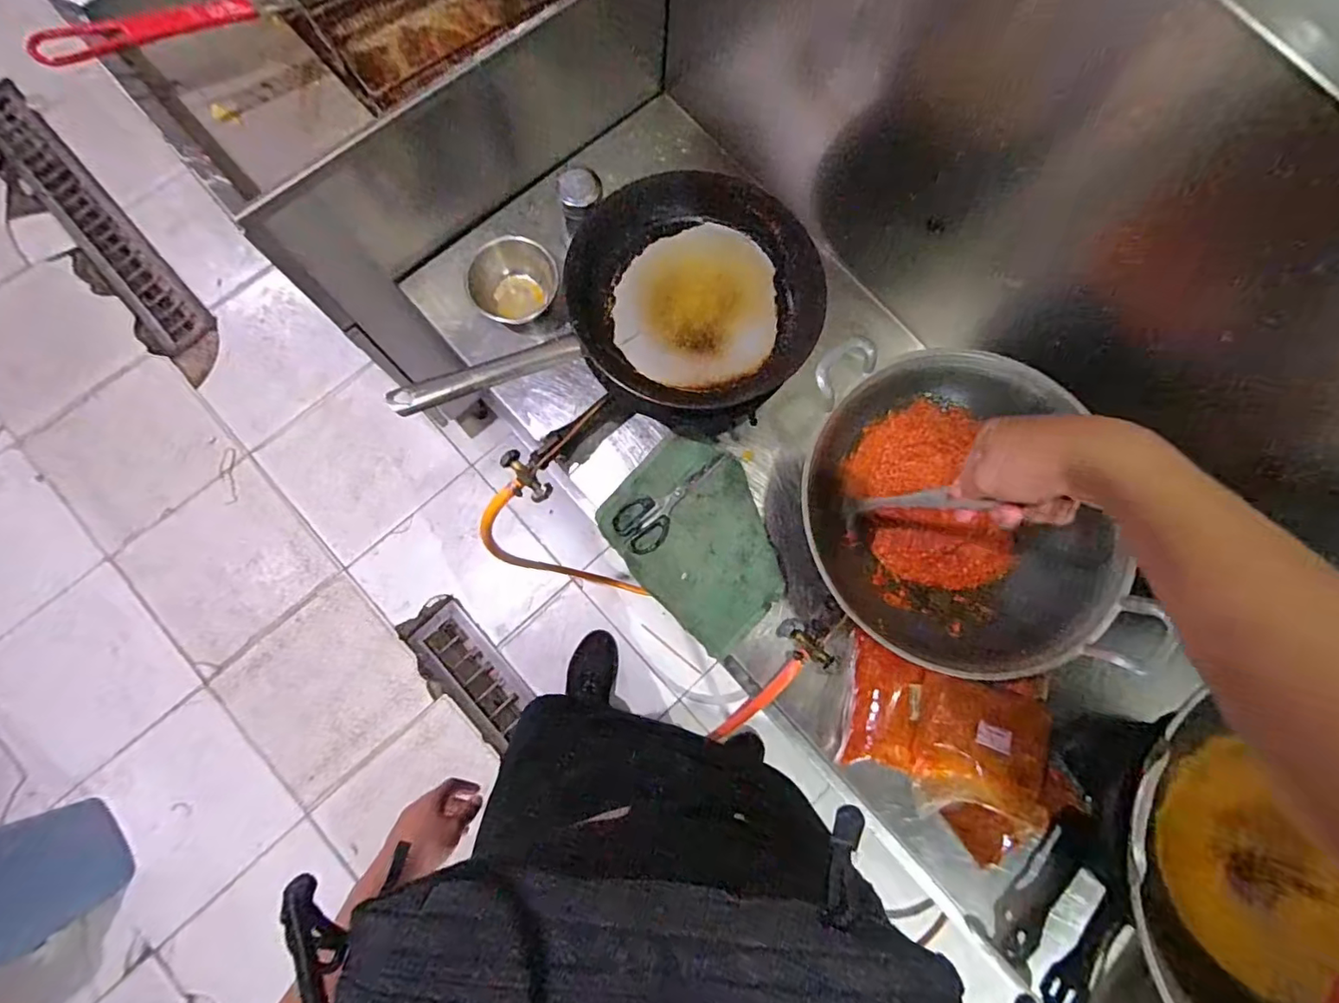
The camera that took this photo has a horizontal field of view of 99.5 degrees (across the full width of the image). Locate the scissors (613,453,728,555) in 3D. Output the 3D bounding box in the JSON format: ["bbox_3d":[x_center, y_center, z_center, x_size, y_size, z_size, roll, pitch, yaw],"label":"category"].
[{"bbox_3d":[0.013,0.005,0.831,0.190,0.014,0.078,-29,81,-7],"label":"scissors"}]

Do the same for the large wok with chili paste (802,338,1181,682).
[{"bbox_3d":[0.324,0.021,0.663,0.342,0.131,0.333,8,79,0],"label":"large wok with chili paste"}]

